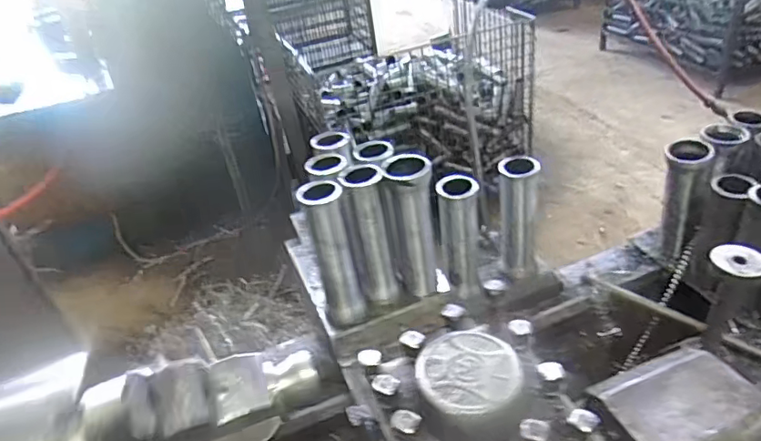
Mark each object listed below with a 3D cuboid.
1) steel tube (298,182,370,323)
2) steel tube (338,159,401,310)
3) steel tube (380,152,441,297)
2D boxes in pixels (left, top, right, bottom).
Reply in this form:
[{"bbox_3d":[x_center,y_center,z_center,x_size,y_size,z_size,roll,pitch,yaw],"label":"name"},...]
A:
[{"bbox_3d":[-0.058,0.044,0.676,0.052,0.193,0.051,-18,37,-14],"label":"steel tube"},{"bbox_3d":[-0.011,0.022,0.704,0.053,0.193,0.054,-11,36,-5],"label":"steel tube"},{"bbox_3d":[0.044,0.011,0.706,0.058,0.199,0.048,-5,36,4],"label":"steel tube"}]

